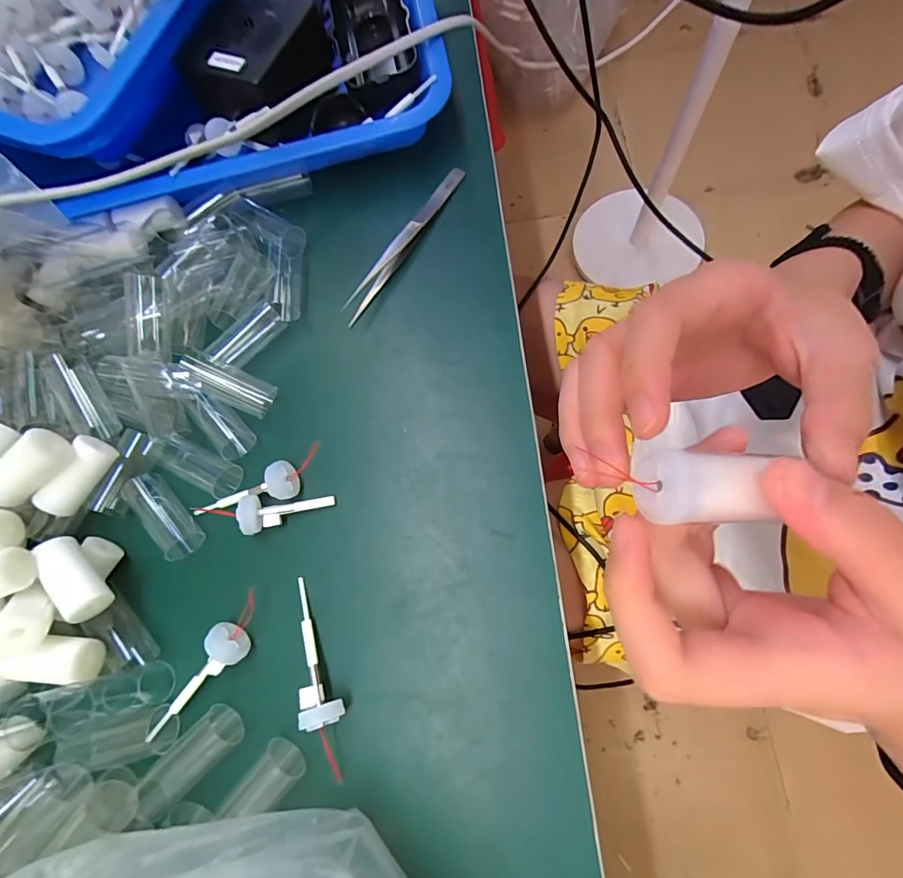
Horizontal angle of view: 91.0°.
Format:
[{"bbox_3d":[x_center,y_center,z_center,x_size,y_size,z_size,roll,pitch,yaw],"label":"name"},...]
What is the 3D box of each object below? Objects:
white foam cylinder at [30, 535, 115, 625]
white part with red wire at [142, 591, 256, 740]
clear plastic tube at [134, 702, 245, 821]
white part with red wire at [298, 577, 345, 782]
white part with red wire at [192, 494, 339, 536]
[{"bbox_3d":[-0.188,0.069,0.221,0.018,0.017,0.042,-45,74,-6],"label":"white foam cylinder"},{"bbox_3d":[-0.123,0.115,0.221,0.020,0.015,0.082,40,82,16],"label":"white part with red wire"},{"bbox_3d":[-0.124,0.152,0.210,0.048,0.015,0.020,-44,73,-6],"label":"clear plastic tube"},{"bbox_3d":[-0.067,0.114,0.214,0.018,0.017,0.090,-24,72,0],"label":"white part with red wire"},{"bbox_3d":[-0.104,0.041,0.240,0.078,0.012,0.020,-2,74,7],"label":"white part with red wire"}]

